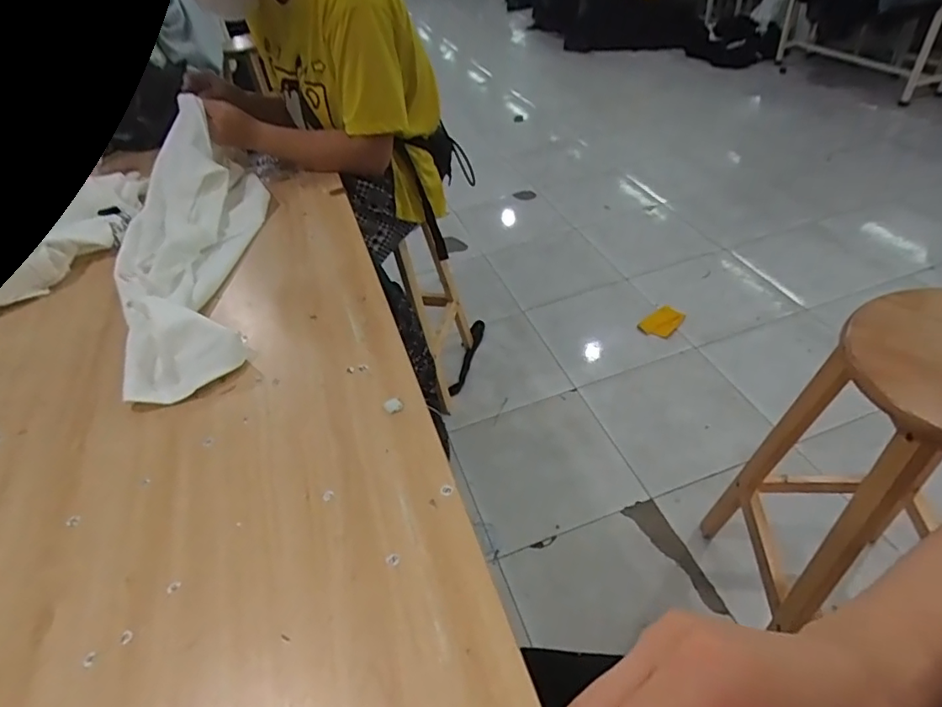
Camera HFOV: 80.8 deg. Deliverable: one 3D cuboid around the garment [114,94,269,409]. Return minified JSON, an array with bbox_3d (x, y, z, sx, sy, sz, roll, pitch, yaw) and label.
[{"bbox_3d":[-0.412,-0.176,0.779,0.198,0.126,0.563,-15,44,-8],"label":"garment"}]

